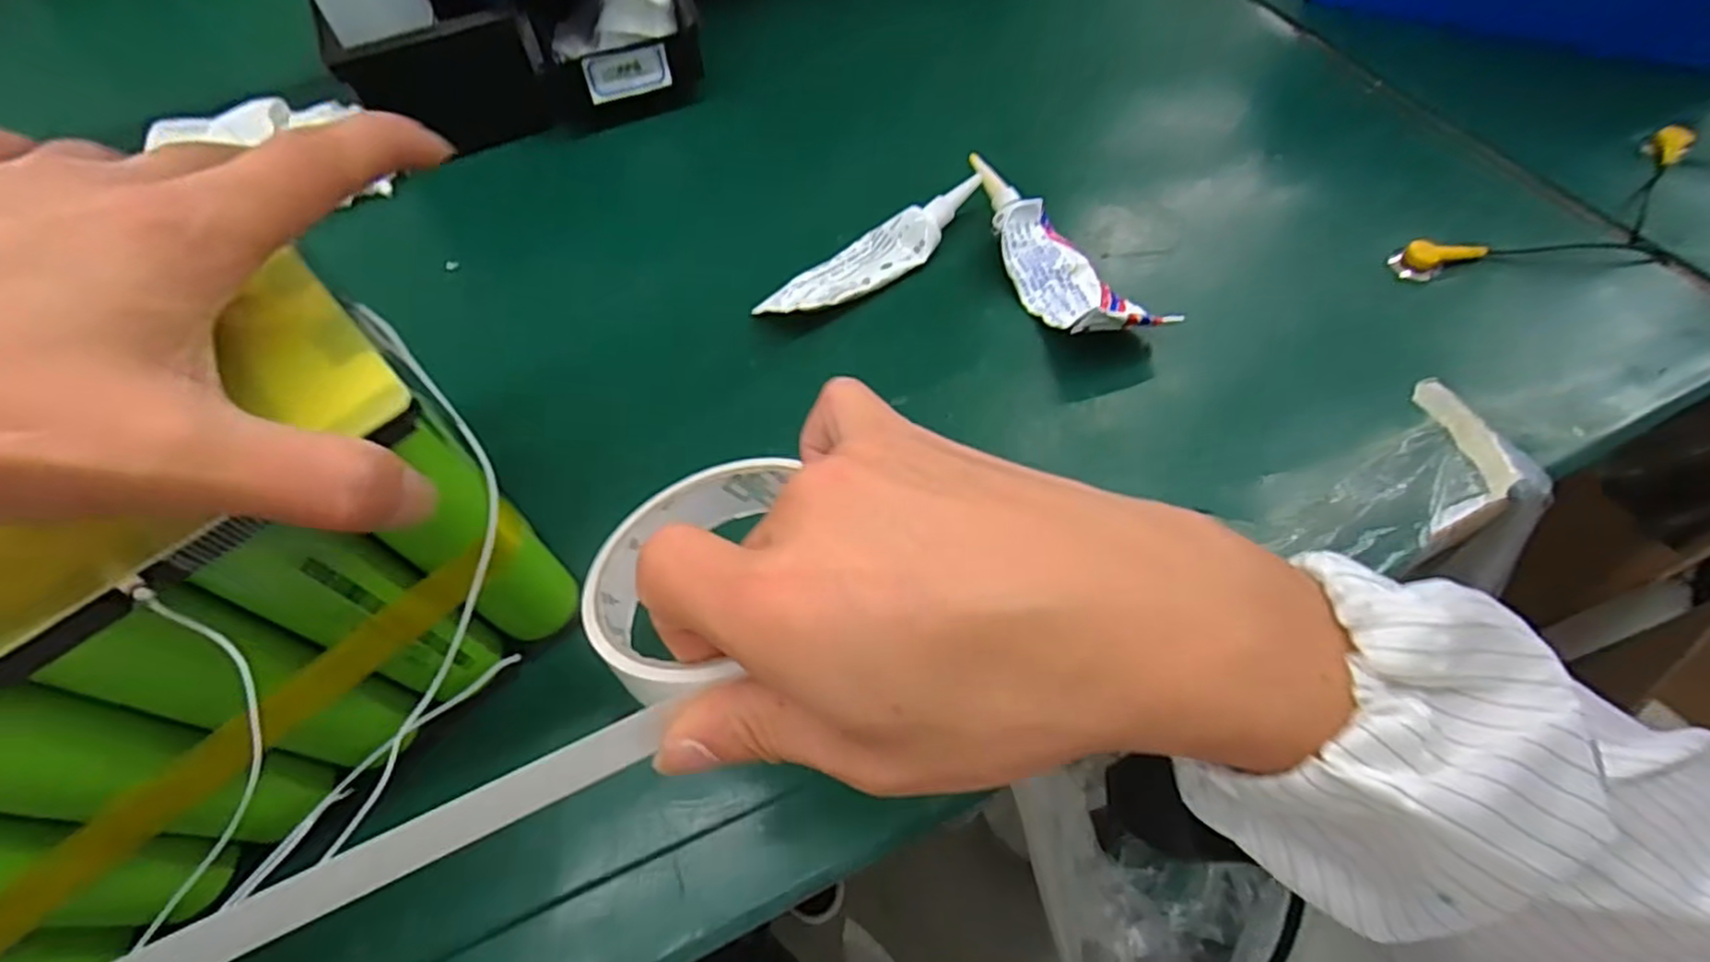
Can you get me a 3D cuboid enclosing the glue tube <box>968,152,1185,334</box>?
[{"bbox_3d":[0.103,-0.120,0.381,0.043,0.031,0.143,-24,63,-13],"label":"glue tube"}]

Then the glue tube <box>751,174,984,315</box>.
[{"bbox_3d":[0.012,-0.124,0.393,0.139,0.023,0.035,-34,65,-18],"label":"glue tube"}]

